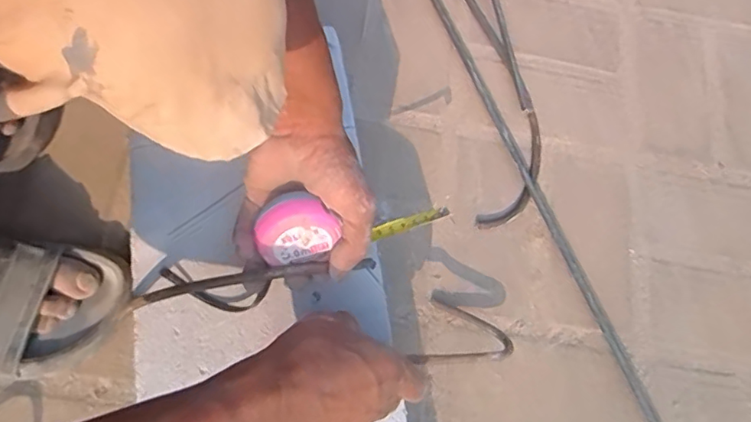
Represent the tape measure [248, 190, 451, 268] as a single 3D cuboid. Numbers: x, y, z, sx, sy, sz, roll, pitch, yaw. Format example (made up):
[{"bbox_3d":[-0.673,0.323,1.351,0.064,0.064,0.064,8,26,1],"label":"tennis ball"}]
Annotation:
[{"bbox_3d":[-0.018,0.011,0.430,0.145,0.039,0.043,-4,71,-22],"label":"tape measure"}]

